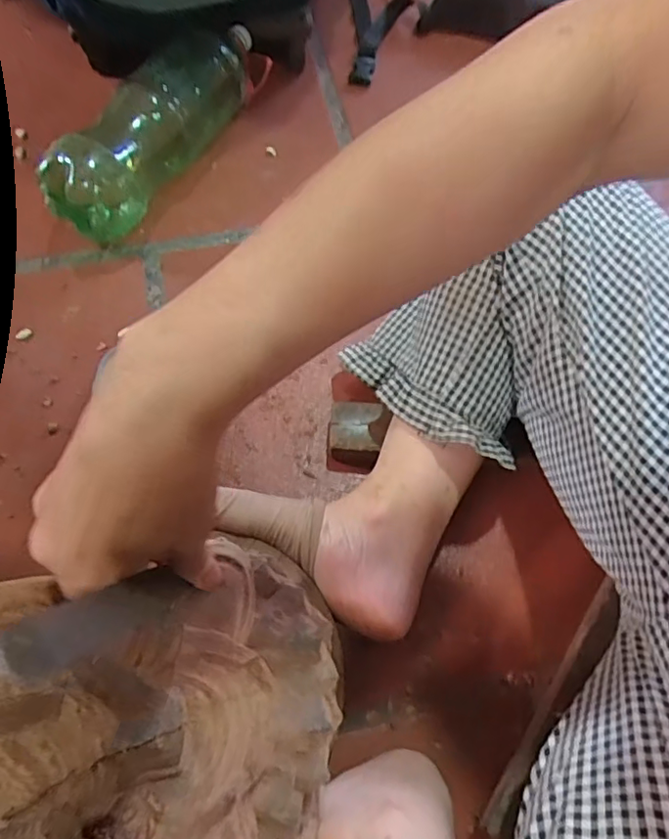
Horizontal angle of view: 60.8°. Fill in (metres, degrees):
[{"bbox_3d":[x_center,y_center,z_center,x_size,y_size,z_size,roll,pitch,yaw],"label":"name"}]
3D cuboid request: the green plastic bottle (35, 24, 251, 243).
[{"bbox_3d":[-0.187,-0.320,0.627,0.087,0.113,0.290,27,67,9],"label":"green plastic bottle"}]

